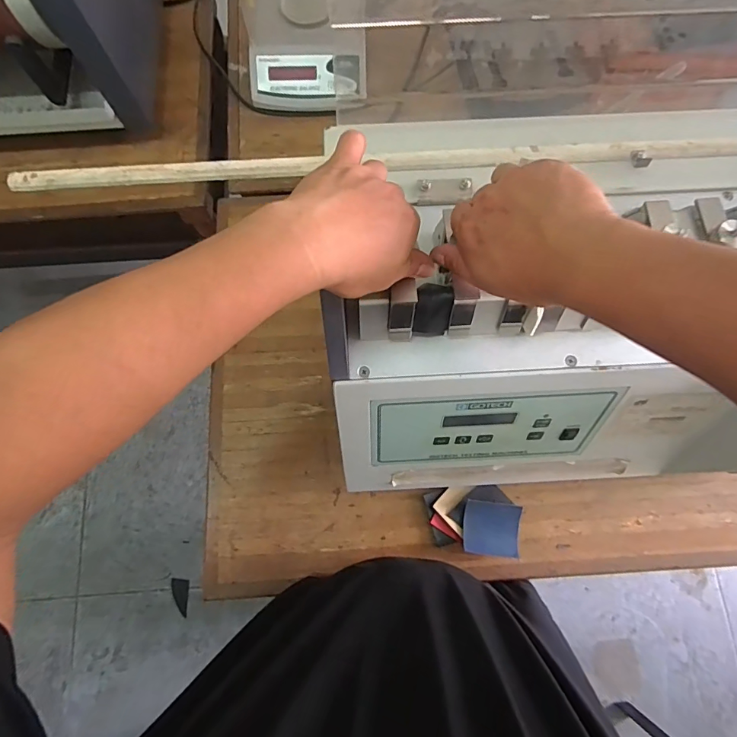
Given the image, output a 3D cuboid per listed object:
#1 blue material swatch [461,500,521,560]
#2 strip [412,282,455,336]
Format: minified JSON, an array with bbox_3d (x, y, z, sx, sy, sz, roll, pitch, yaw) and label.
[{"bbox_3d":[0.157,0.204,0.562,0.071,0.004,0.063,8,73,-1],"label":"blue material swatch"},{"bbox_3d":[0.050,-0.045,0.355,0.029,0.049,0.019,-3,48,-3],"label":"strip"}]

